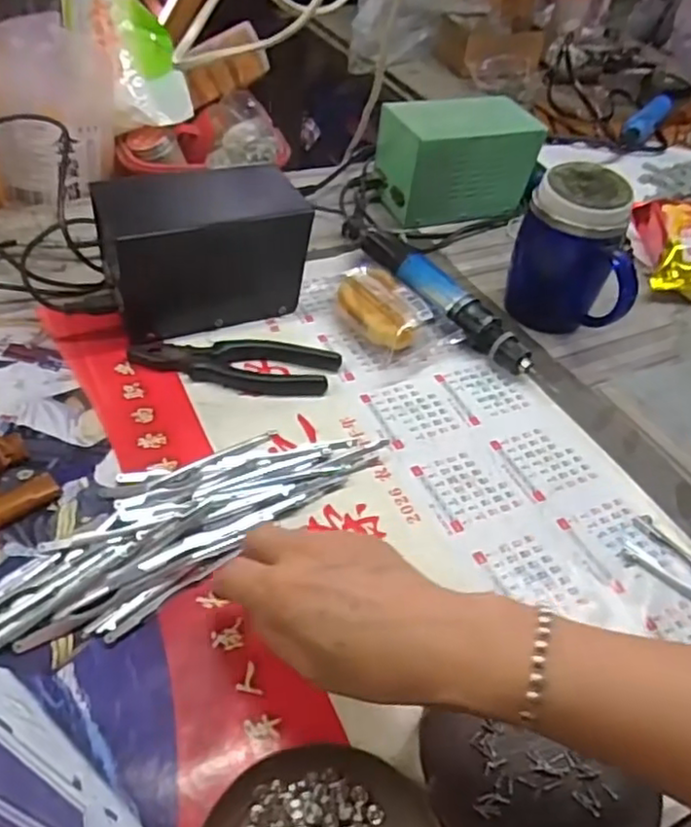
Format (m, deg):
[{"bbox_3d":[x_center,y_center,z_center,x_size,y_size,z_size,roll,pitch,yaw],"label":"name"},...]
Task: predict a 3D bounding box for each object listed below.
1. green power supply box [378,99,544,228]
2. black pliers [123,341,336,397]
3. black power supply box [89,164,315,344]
[{"bbox_3d":[0.126,-0.285,0.737,0.160,0.113,0.087,-11,46,-18],"label":"green power supply box"},{"bbox_3d":[-0.089,-0.043,0.535,0.163,0.016,0.045,5,43,-1],"label":"black pliers"},{"bbox_3d":[-0.121,-0.142,0.568,0.162,0.113,0.087,-15,47,-22],"label":"black power supply box"}]

